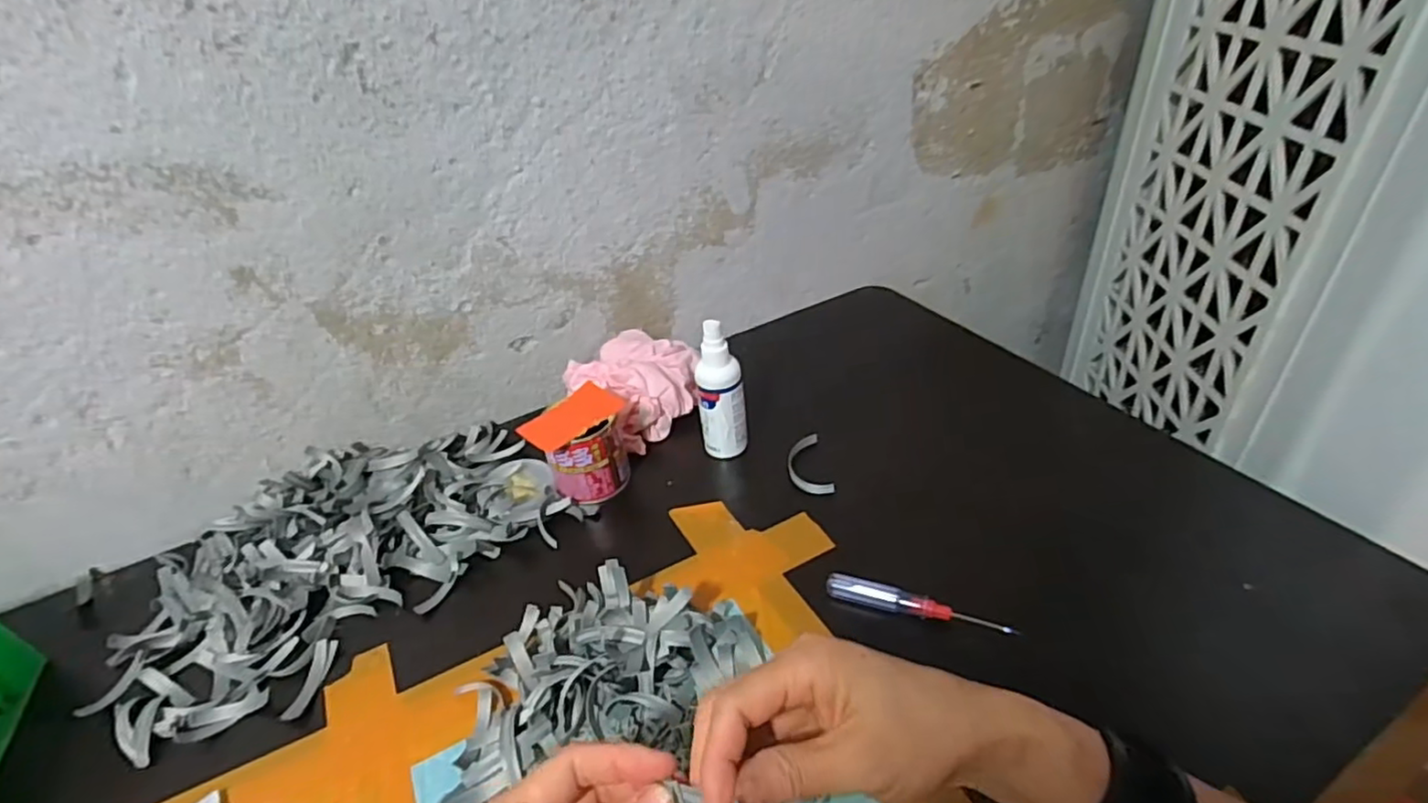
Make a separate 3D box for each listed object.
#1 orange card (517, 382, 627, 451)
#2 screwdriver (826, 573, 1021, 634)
[{"bbox_3d":[-0.116,0.012,0.537,0.053,0.006,0.078,24,48,33],"label":"orange card"},{"bbox_3d":[0.135,0.137,0.434,0.118,0.018,0.013,11,40,23],"label":"screwdriver"}]

